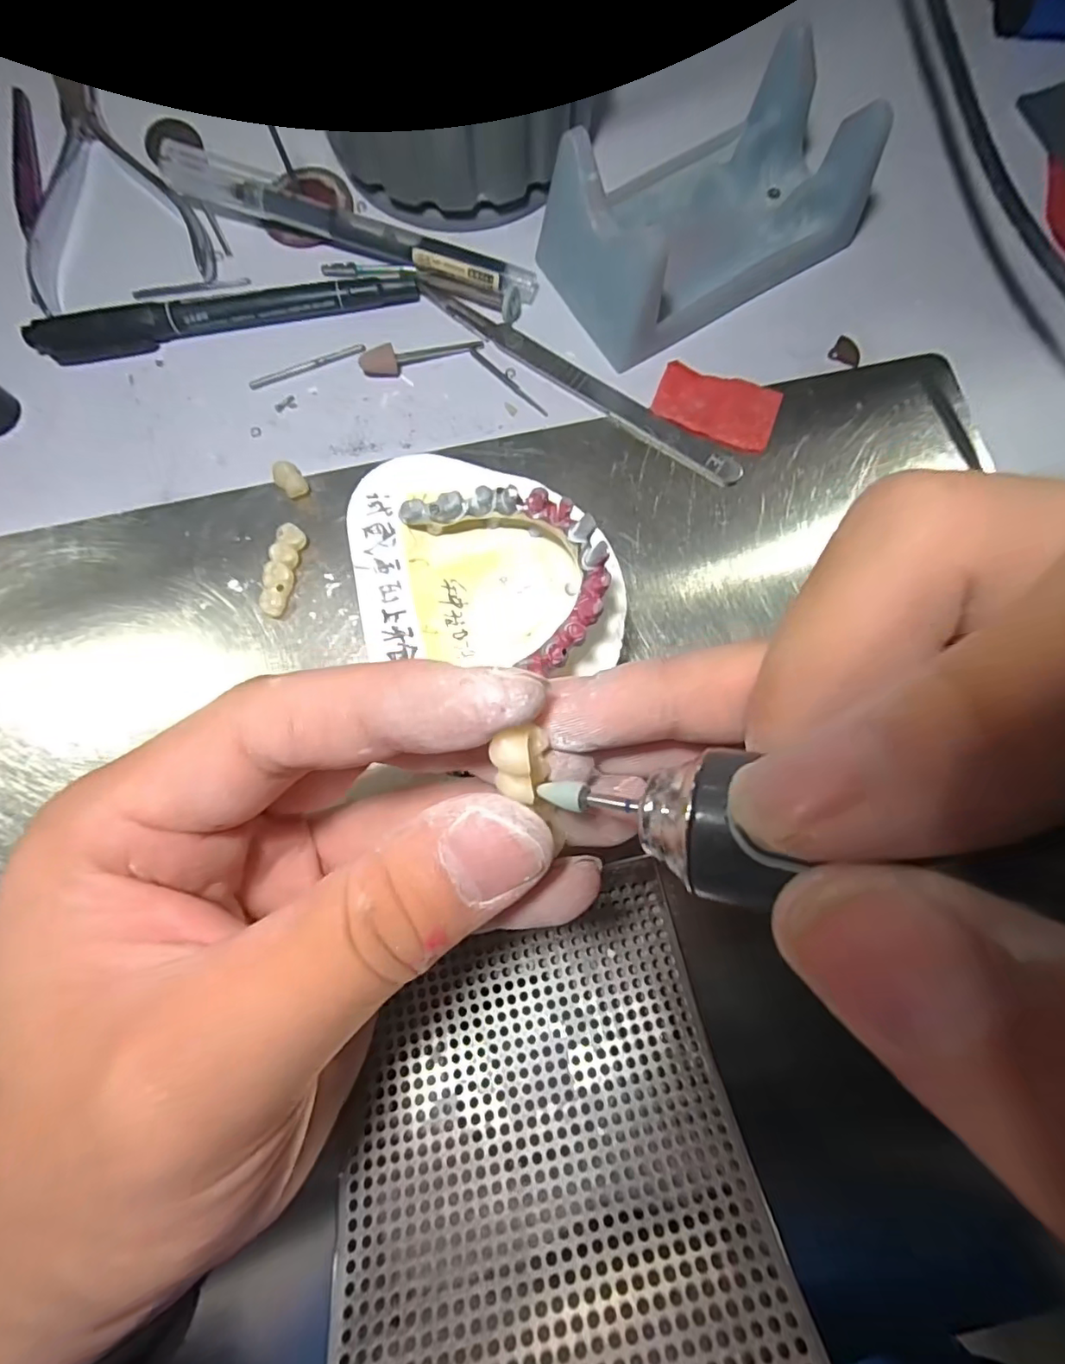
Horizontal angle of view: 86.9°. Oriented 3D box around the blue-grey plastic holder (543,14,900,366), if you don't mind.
[{"bbox_3d":[0.059,-0.170,0.198,0.107,0.040,0.064,-31,80,-6],"label":"blue-grey plastic holder"}]

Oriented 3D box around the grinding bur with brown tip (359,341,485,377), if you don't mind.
[{"bbox_3d":[-0.041,-0.121,0.206,0.045,0.008,0.008,-19,80,-3],"label":"grinding bur with brown tip"}]

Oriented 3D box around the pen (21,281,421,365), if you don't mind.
[{"bbox_3d":[-0.112,-0.134,0.206,0.138,0.011,0.012,-9,79,-1],"label":"pen"}]

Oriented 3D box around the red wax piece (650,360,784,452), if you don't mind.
[{"bbox_3d":[0.067,-0.101,0.204,0.043,0.004,0.028,21,80,4],"label":"red wax piece"}]

